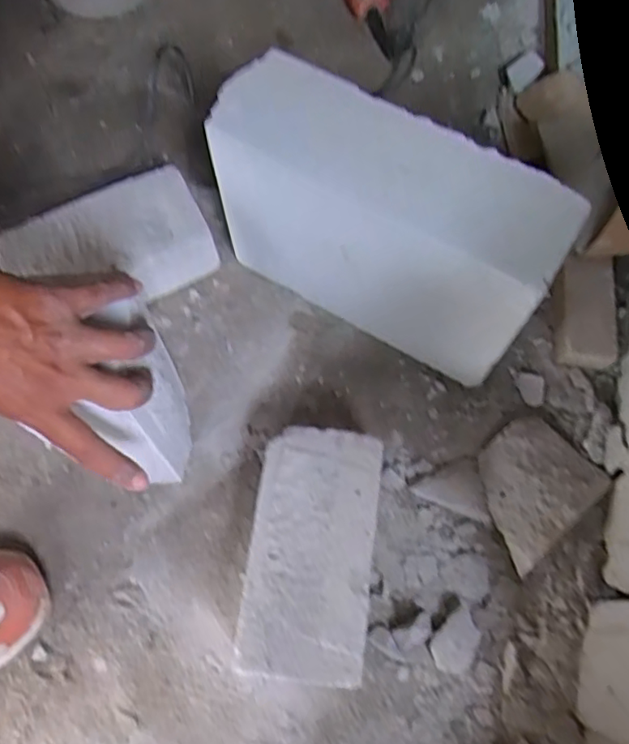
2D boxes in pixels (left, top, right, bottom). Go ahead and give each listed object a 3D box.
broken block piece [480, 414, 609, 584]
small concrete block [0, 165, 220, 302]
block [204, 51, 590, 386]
[{"bbox_3d":[0.195,0.105,0.560,0.125,0.045,0.099,-41,74,-11],"label":"broken block piece"},{"bbox_3d":[-0.211,-0.124,0.642,0.204,0.072,0.107,-22,71,-5],"label":"small concrete block"},{"bbox_3d":[0.061,-0.123,0.554,0.285,0.218,0.111,28,74,12],"label":"block"}]

